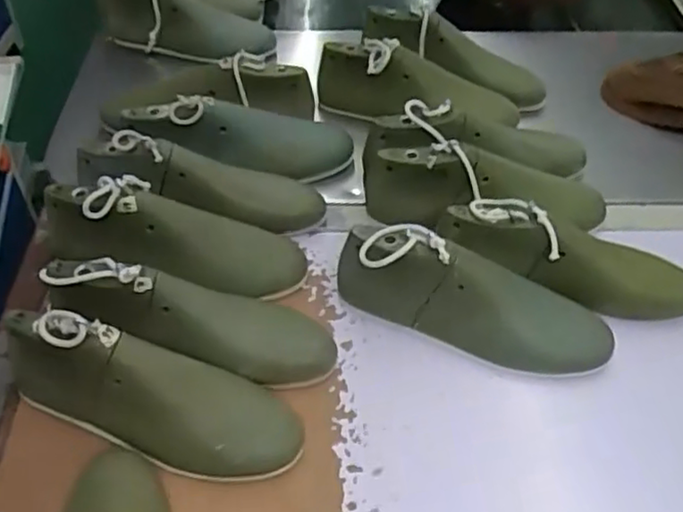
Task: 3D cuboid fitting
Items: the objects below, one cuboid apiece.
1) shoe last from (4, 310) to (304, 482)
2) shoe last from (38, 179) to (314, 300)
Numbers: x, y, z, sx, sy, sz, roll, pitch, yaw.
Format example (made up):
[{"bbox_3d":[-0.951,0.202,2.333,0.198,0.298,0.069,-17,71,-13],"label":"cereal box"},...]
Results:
[{"bbox_3d":[-0.167,0.121,0.566,0.270,0.090,0.082,21,49,-1],"label":"shoe last"},{"bbox_3d":[-0.168,-0.015,0.679,0.261,0.094,0.071,14,47,-9],"label":"shoe last"}]

